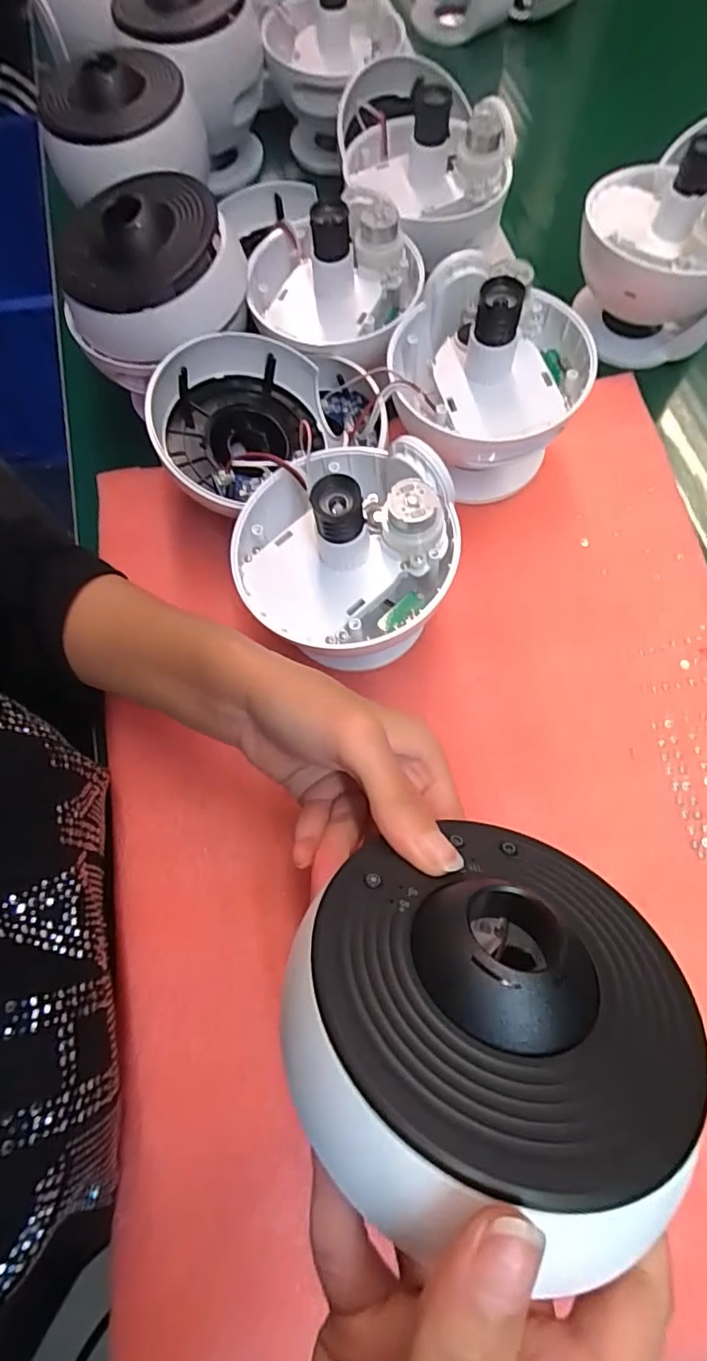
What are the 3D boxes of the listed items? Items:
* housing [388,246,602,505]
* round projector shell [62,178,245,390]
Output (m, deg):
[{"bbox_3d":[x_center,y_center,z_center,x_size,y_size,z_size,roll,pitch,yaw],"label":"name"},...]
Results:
[{"bbox_3d":[0.079,-0.178,0.337,0.115,0.107,0.111,7,73,4],"label":"housing"},{"bbox_3d":[-0.127,-0.257,0.354,0.108,0.060,0.106,-1,71,3],"label":"round projector shell"}]

